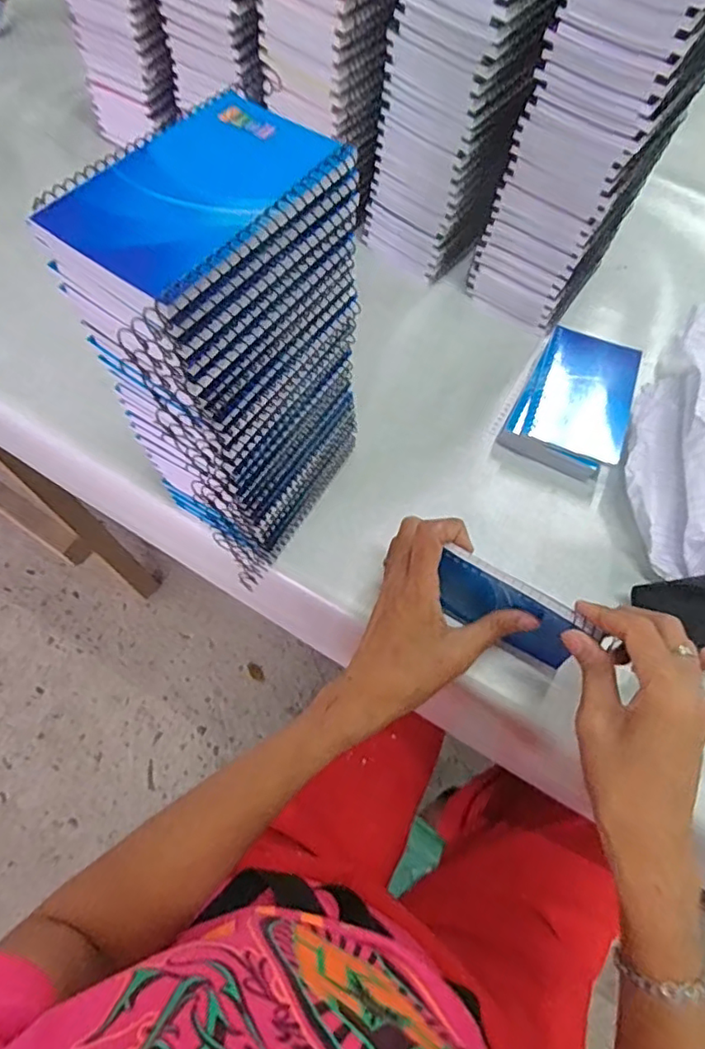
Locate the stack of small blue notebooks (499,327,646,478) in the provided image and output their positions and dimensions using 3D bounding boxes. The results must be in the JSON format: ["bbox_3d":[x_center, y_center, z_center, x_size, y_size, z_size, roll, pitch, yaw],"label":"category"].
[{"bbox_3d":[0.202,-0.110,0.538,0.096,0.032,0.128,26,66,10],"label":"stack of small blue notebooks"}]

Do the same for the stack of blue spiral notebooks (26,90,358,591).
[{"bbox_3d":[-0.070,-0.097,0.379,0.103,0.242,0.135,32,67,12],"label":"stack of blue spiral notebooks"}]

